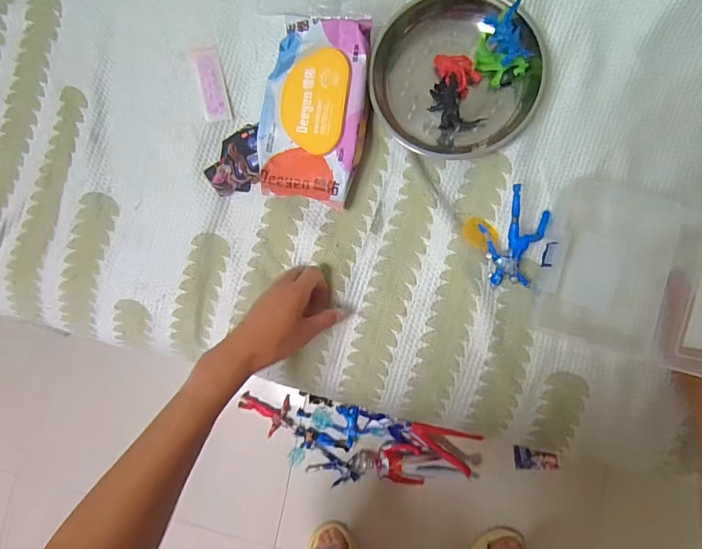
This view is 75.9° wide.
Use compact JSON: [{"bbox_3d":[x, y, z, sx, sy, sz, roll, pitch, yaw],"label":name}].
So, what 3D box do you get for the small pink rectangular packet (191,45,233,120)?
[{"bbox_3d":[-0.169,-0.231,0.546,0.031,0.012,0.088,-13,86,5],"label":"small pink rectangular packet"}]

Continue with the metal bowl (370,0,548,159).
[{"bbox_3d":[0.115,-0.222,0.499,0.179,0.034,0.172,0,88,6],"label":"metal bowl"}]

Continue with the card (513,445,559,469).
[{"bbox_3d":[0.359,0.357,0.871,0.078,0.007,0.044,-3,87,15],"label":"card"}]

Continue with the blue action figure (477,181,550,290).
[{"bbox_3d":[0.174,-0.037,0.477,0.074,0.047,0.099,21,90,6],"label":"blue action figure"}]

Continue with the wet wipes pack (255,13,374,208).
[{"bbox_3d":[-0.038,-0.185,0.505,0.116,0.051,0.202,14,89,6],"label":"wet wipes pack"}]

